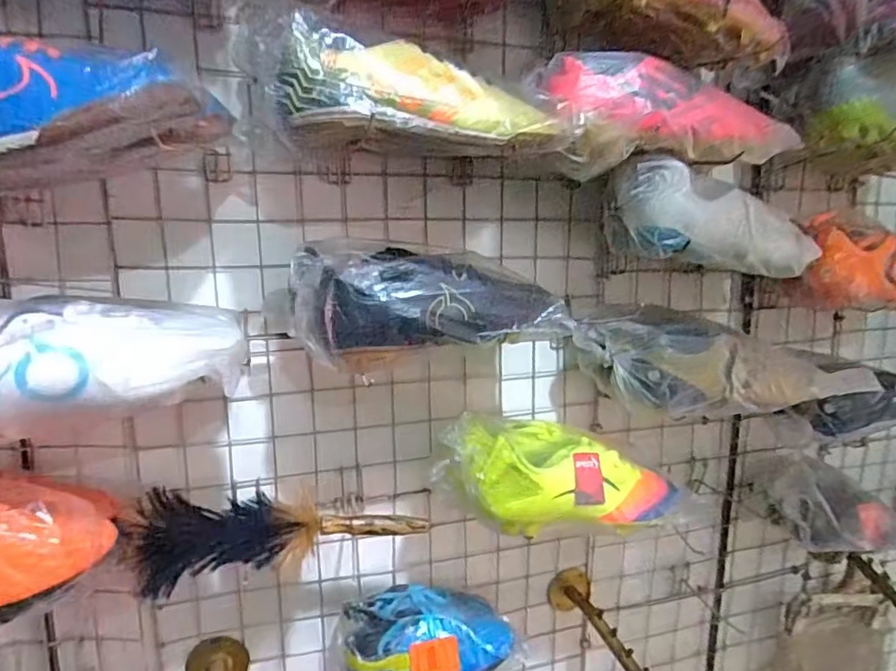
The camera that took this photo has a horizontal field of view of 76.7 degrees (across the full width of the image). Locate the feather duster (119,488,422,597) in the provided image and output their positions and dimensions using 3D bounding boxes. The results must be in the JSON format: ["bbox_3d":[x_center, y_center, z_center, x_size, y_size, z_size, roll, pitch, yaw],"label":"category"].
[{"bbox_3d":[-0.173,0.202,0.610,0.286,0.074,0.061,-4,11,-24],"label":"feather duster"}]

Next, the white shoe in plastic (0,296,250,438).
[{"bbox_3d":[-0.300,0.020,0.469,0.245,0.097,0.083,-2,11,-16],"label":"white shoe in plastic"}]

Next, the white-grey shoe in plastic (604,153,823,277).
[{"bbox_3d":[0.297,-0.123,0.641,0.242,0.097,0.090,14,8,-10],"label":"white-grey shoe in plastic"}]

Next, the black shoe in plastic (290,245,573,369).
[{"bbox_3d":[-0.018,-0.033,0.572,0.265,0.102,0.077,0,11,-6],"label":"black shoe in plastic"}]

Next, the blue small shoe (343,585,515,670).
[{"bbox_3d":[-0.024,0.361,0.690,0.193,0.066,0.113,0,11,-7],"label":"blue small shoe"}]

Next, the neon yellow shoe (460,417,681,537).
[{"bbox_3d":[0.138,0.165,0.656,0.265,0.097,0.107,12,7,-17],"label":"neon yellow shoe"}]

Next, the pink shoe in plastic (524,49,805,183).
[{"bbox_3d":[0.220,-0.232,0.597,0.269,0.115,0.095,-2,11,-16],"label":"pink shoe in plastic"}]

